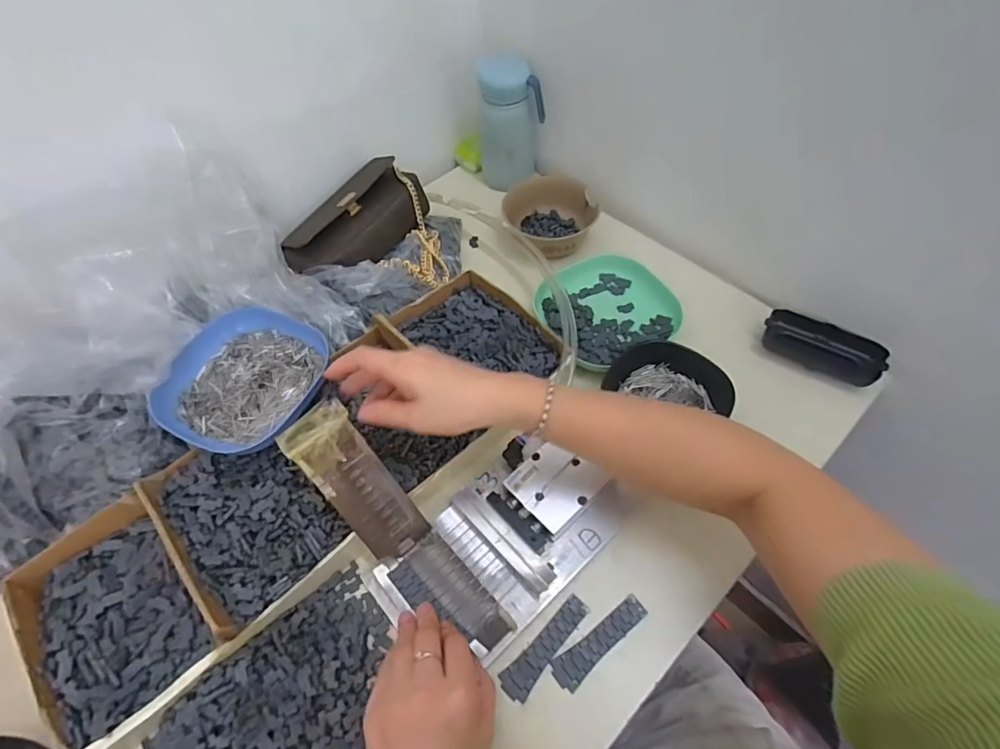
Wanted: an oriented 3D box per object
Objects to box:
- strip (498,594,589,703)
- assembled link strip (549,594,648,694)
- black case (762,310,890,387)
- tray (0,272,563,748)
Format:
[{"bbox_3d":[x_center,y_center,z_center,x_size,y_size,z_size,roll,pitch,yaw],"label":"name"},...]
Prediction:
[{"bbox_3d":[0.035,0.210,0.389,0.021,0.004,0.086,37,66,25],"label":"strip"},{"bbox_3d":[0.078,0.206,0.387,0.087,0.004,0.024,-31,60,-16],"label":"assembled link strip"},{"bbox_3d":[0.322,-0.026,0.505,0.045,0.037,0.113,-38,48,-20],"label":"black case"},{"bbox_3d":[-0.156,0.078,0.455,0.489,0.057,0.188,-38,62,-20],"label":"tray"}]

